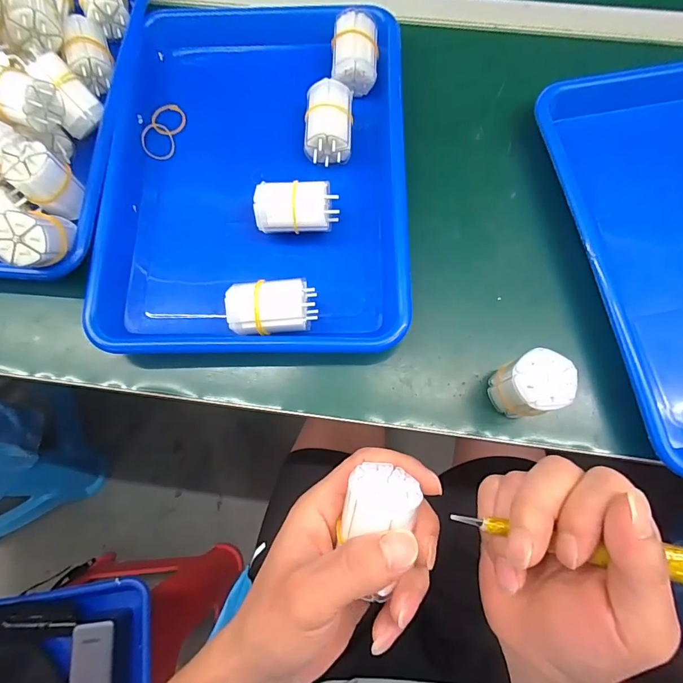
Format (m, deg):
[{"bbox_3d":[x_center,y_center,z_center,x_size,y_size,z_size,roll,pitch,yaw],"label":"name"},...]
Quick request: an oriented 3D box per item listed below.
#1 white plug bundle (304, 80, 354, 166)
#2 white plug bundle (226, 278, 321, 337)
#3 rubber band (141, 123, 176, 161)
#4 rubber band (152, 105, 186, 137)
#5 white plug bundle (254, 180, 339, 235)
[{"bbox_3d":[-0.010,-0.186,0.361,0.038,0.030,0.062,0,72,4],"label":"white plug bundle"},{"bbox_3d":[-0.051,-0.022,0.321,0.065,0.047,0.038,-6,75,0],"label":"white plug bundle"},{"bbox_3d":[-0.167,-0.183,0.384,0.029,0.004,0.034,23,75,-16],"label":"rubber band"},{"bbox_3d":[-0.160,-0.206,0.390,0.030,0.008,0.033,-1,72,4],"label":"rubber band"},{"bbox_3d":[-0.035,-0.104,0.343,0.064,0.041,0.037,-2,75,1],"label":"white plug bundle"}]

